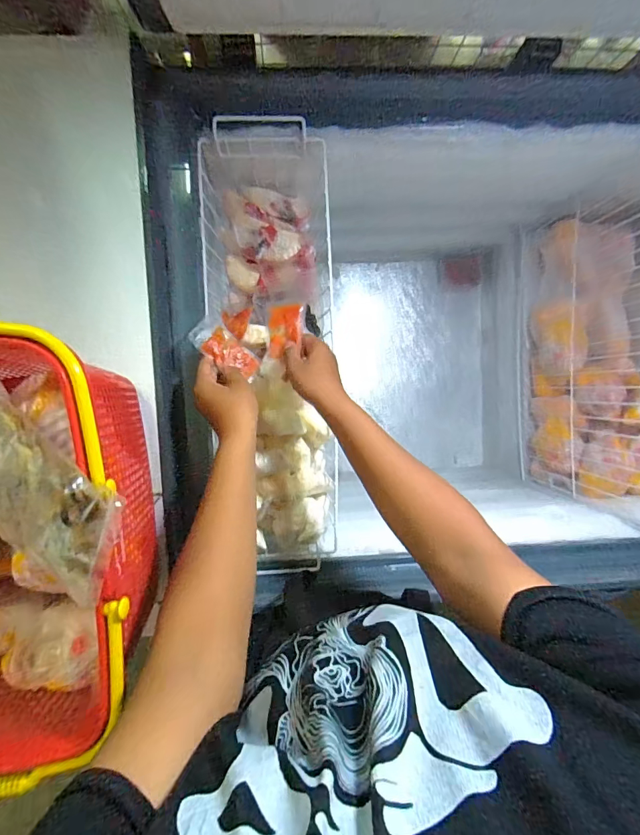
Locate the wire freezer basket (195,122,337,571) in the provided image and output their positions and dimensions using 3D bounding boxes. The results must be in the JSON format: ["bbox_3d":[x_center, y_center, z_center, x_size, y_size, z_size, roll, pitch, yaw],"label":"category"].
[{"bbox_3d":[-0.090,-0.107,0.699,0.201,0.162,0.708,-2,94,-2],"label":"wire freezer basket"}]

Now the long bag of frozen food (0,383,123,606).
[{"bbox_3d":[-0.240,0.051,0.317,0.108,0.042,0.205,-44,79,1],"label":"long bag of frozen food"}]

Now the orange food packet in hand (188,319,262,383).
[{"bbox_3d":[-0.137,-0.097,0.579,0.115,0.015,0.049,38,62,-38],"label":"orange food packet in hand"}]

